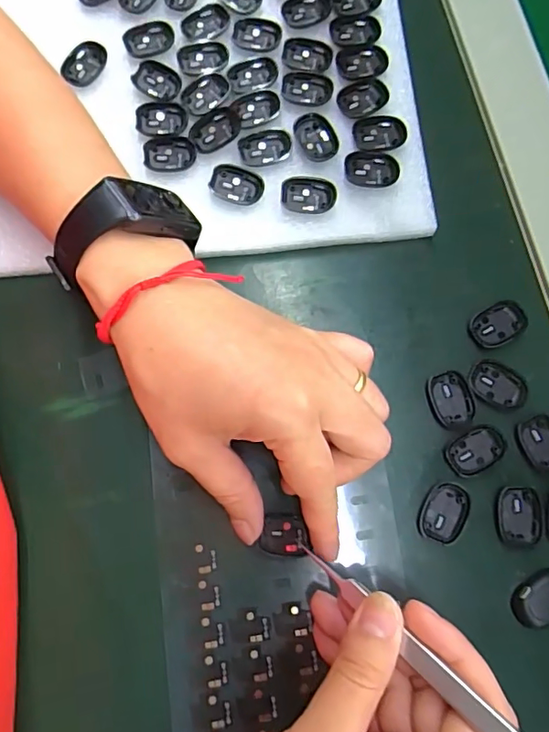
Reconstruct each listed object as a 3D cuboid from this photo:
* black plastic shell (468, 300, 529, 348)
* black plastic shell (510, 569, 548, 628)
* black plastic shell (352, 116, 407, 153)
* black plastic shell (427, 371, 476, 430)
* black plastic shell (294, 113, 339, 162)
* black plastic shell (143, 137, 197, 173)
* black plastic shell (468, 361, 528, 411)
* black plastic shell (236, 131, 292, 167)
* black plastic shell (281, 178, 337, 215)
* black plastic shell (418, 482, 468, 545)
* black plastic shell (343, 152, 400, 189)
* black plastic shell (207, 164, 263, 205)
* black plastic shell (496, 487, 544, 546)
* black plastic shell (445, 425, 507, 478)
[{"bbox_3d":[0.112,-0.021,0.261,0.028,0.004,0.020,-31,79,-6],"label":"black plastic shell"},{"bbox_3d":[0.120,0.104,0.232,0.029,0.007,0.018,-24,79,-4],"label":"black plastic shell"},{"bbox_3d":[0.056,-0.122,0.273,0.027,0.004,0.021,-3,78,0],"label":"black plastic shell"},{"bbox_3d":[0.086,0.016,0.253,0.018,0.006,0.026,-14,78,-2],"label":"black plastic shell"},{"bbox_3d":[0.022,-0.120,0.275,0.019,0.004,0.029,-28,79,-5],"label":"black plastic shell"},{"bbox_3d":[-0.055,-0.111,0.274,0.027,0.004,0.019,-3,78,0],"label":"black plastic shell"},{"bbox_3d":[0.109,0.009,0.254,0.028,0.005,0.020,26,79,6],"label":"black plastic shell"},{"bbox_3d":[-0.005,-0.115,0.274,0.028,0.004,0.017,-13,78,-2],"label":"black plastic shell"},{"bbox_3d":[0.017,-0.087,0.266,0.027,0.004,0.018,12,78,3],"label":"black plastic shell"},{"bbox_3d":[0.079,0.068,0.243,0.020,0.005,0.028,23,79,5],"label":"black plastic shell"},{"bbox_3d":[0.050,-0.102,0.269,0.028,0.004,0.019,7,78,2],"label":"black plastic shell"},{"bbox_3d":[-0.020,-0.093,0.268,0.027,0.004,0.019,10,78,3],"label":"black plastic shell"},{"bbox_3d":[0.114,0.070,0.242,0.020,0.005,0.026,-2,78,0],"label":"black plastic shell"},{"bbox_3d":[0.096,0.040,0.247,0.028,0.004,0.018,-30,79,-6],"label":"black plastic shell"}]

